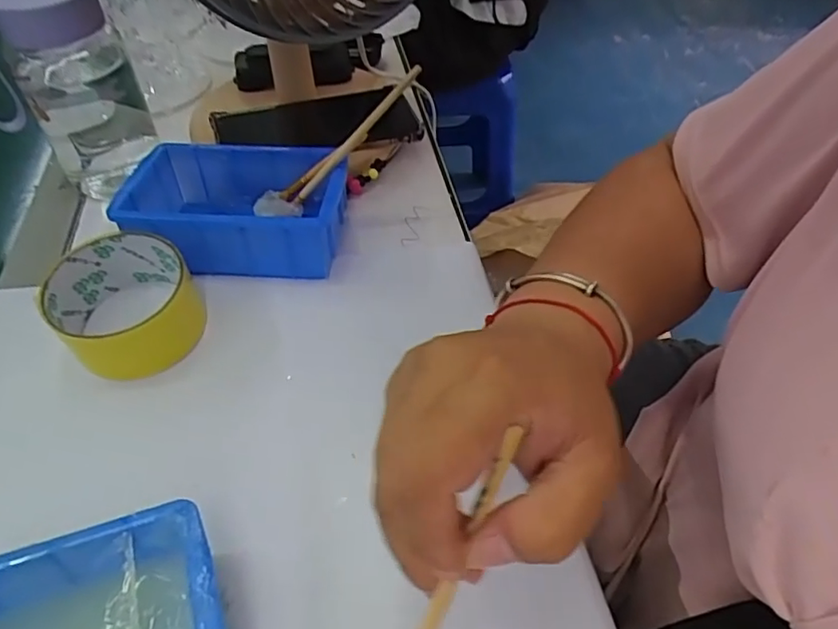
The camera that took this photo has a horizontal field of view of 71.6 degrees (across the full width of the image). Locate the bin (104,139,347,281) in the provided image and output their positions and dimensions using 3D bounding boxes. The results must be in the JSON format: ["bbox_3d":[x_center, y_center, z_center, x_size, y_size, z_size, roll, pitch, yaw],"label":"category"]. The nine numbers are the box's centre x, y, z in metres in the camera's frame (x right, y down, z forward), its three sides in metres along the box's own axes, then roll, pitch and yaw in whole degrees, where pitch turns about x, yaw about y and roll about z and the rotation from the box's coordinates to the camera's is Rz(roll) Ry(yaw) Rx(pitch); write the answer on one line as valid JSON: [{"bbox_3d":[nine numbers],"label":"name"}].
[{"bbox_3d":[-0.125,-0.074,0.414,0.136,0.060,0.094,1,49,2],"label":"bin"}]

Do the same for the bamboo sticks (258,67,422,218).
[{"bbox_3d":[-0.057,-0.114,0.401,0.154,0.023,0.022,-35,42,27],"label":"bamboo sticks"}]

